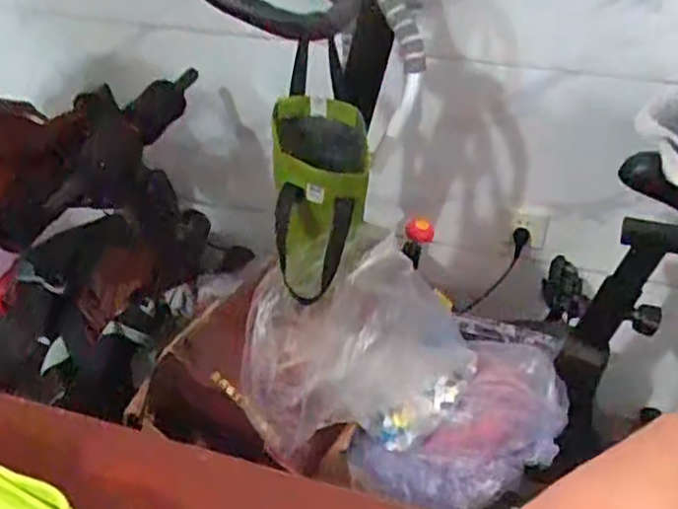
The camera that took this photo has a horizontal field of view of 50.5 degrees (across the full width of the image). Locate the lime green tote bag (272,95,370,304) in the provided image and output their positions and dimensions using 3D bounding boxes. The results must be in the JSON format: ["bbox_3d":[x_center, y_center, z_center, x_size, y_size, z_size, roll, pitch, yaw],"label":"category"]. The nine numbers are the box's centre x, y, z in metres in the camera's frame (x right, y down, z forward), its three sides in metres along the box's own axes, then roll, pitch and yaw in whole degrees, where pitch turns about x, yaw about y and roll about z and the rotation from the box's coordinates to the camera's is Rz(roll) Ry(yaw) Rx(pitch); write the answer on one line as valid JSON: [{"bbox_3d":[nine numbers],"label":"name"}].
[{"bbox_3d":[-0.023,-0.067,0.859,0.108,0.178,0.150,0,37,0],"label":"lime green tote bag"}]

